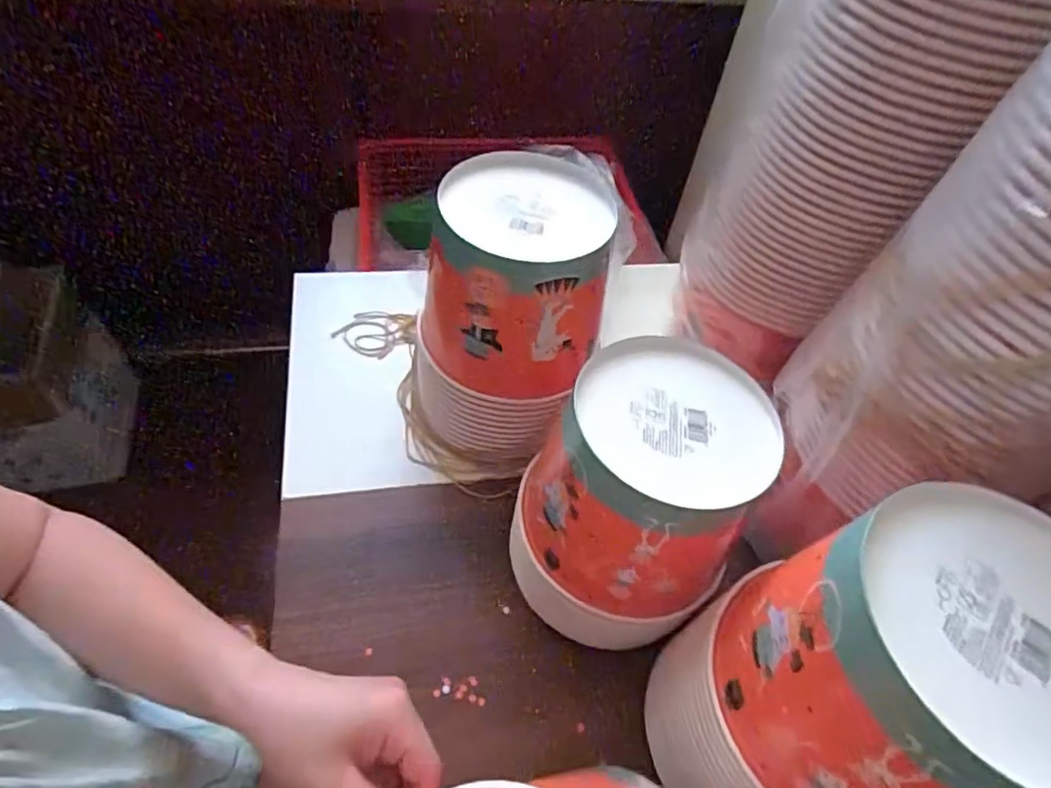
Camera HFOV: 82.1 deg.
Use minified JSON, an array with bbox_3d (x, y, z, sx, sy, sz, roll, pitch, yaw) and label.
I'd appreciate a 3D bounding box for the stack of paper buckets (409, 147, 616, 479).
[{"bbox_3d":[-0.020,-0.058,0.510,0.148,0.216,0.158,-3,54,-8],"label":"stack of paper buckets"}]

